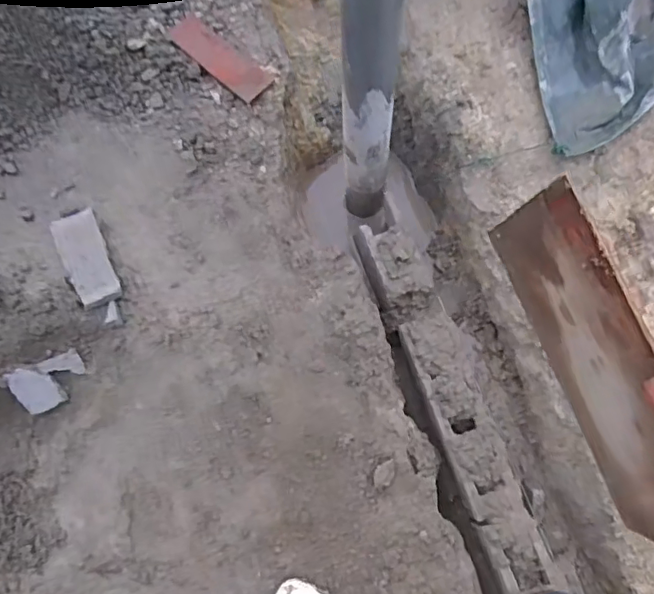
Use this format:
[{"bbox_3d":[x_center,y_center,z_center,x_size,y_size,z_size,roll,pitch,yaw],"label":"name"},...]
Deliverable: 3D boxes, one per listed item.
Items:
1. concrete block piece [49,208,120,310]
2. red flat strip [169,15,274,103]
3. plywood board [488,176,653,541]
[{"bbox_3d":[-0.493,-0.076,1.151,0.091,0.044,0.205,-25,78,-4],"label":"concrete block piece"},{"bbox_3d":[-0.239,-0.533,1.256,0.262,0.012,0.080,40,82,9],"label":"red flat strip"},{"bbox_3d":[0.301,0.089,0.615,0.008,0.247,0.409,-24,84,-2],"label":"plywood board"}]

